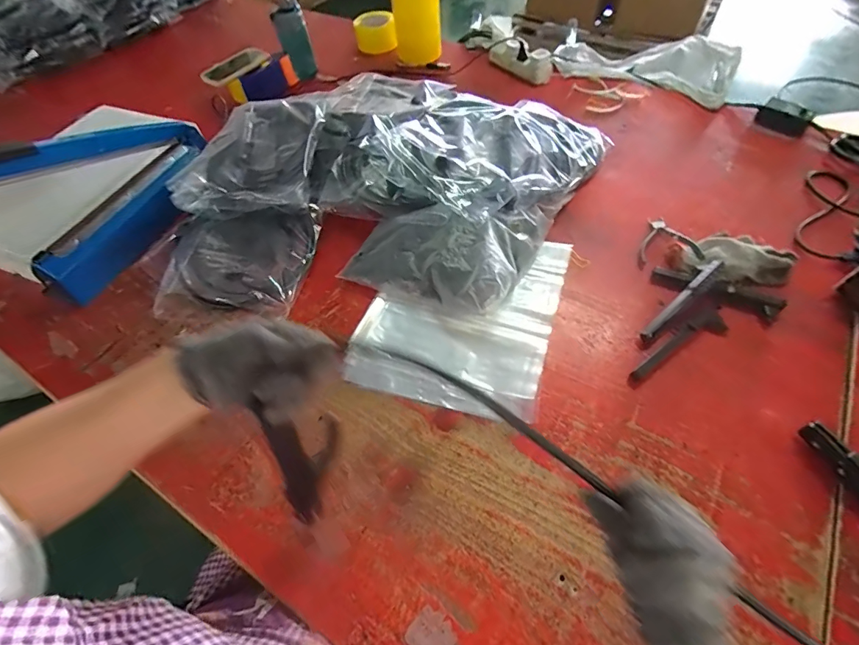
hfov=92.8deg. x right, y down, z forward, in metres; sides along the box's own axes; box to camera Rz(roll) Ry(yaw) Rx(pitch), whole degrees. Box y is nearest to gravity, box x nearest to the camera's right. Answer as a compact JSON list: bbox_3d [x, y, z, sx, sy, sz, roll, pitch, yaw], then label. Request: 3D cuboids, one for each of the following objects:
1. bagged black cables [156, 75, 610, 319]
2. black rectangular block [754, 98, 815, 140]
[{"bbox_3d":[-0.070,-0.263,0.747,0.722,0.118,0.510,2,56,6],"label":"bagged black cables"},{"bbox_3d":[0.741,-0.426,0.853,0.053,0.034,0.090,-32,59,-17],"label":"black rectangular block"}]

